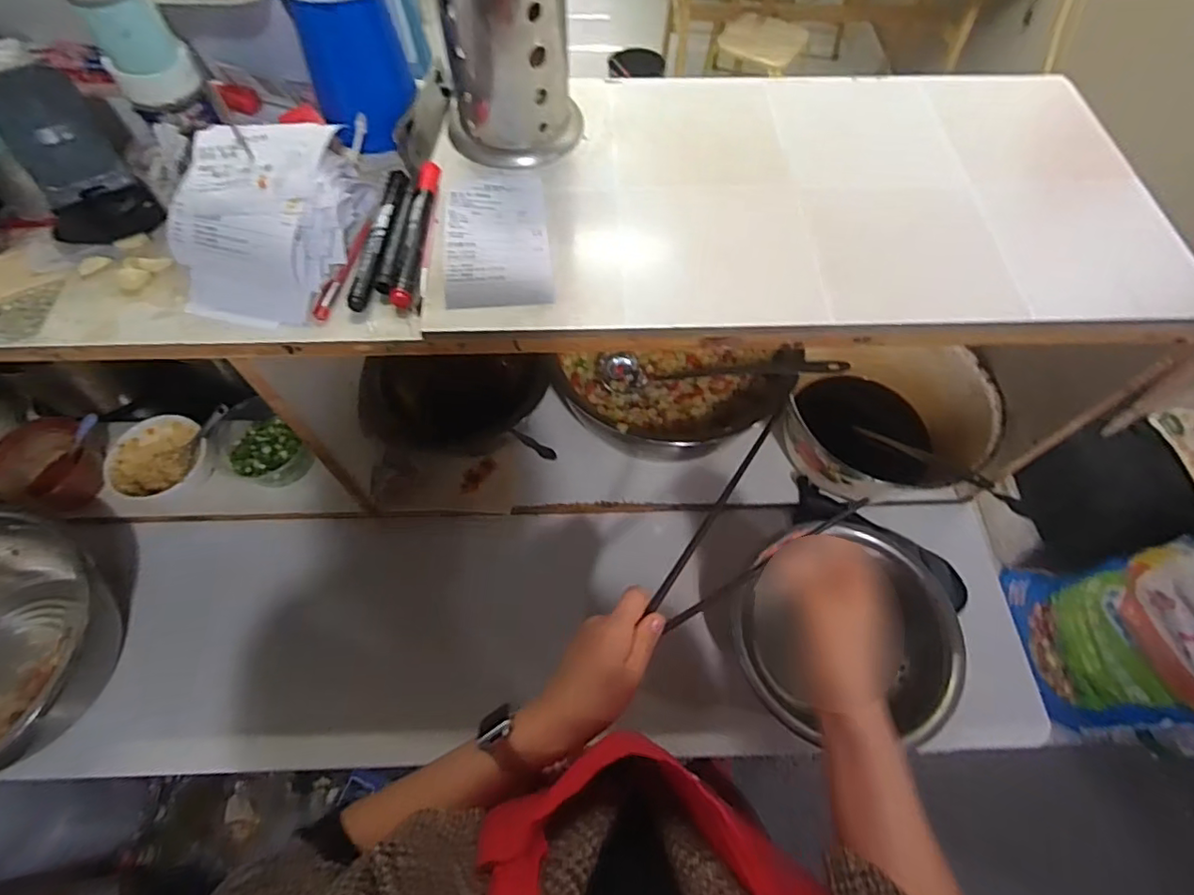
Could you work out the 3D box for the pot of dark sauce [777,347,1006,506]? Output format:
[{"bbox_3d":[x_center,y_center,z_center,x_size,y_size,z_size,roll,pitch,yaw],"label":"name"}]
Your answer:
[{"bbox_3d":[0.337,-0.031,0.709,0.217,0.130,0.193,4,62,1],"label":"pot of dark sauce"}]

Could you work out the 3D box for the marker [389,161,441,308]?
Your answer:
[{"bbox_3d":[-0.143,-0.173,0.466,0.017,0.014,0.145,2,62,0],"label":"marker"}]

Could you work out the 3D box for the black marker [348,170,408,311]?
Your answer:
[{"bbox_3d":[-0.171,-0.168,0.468,0.017,0.017,0.146,3,62,1],"label":"black marker"}]

